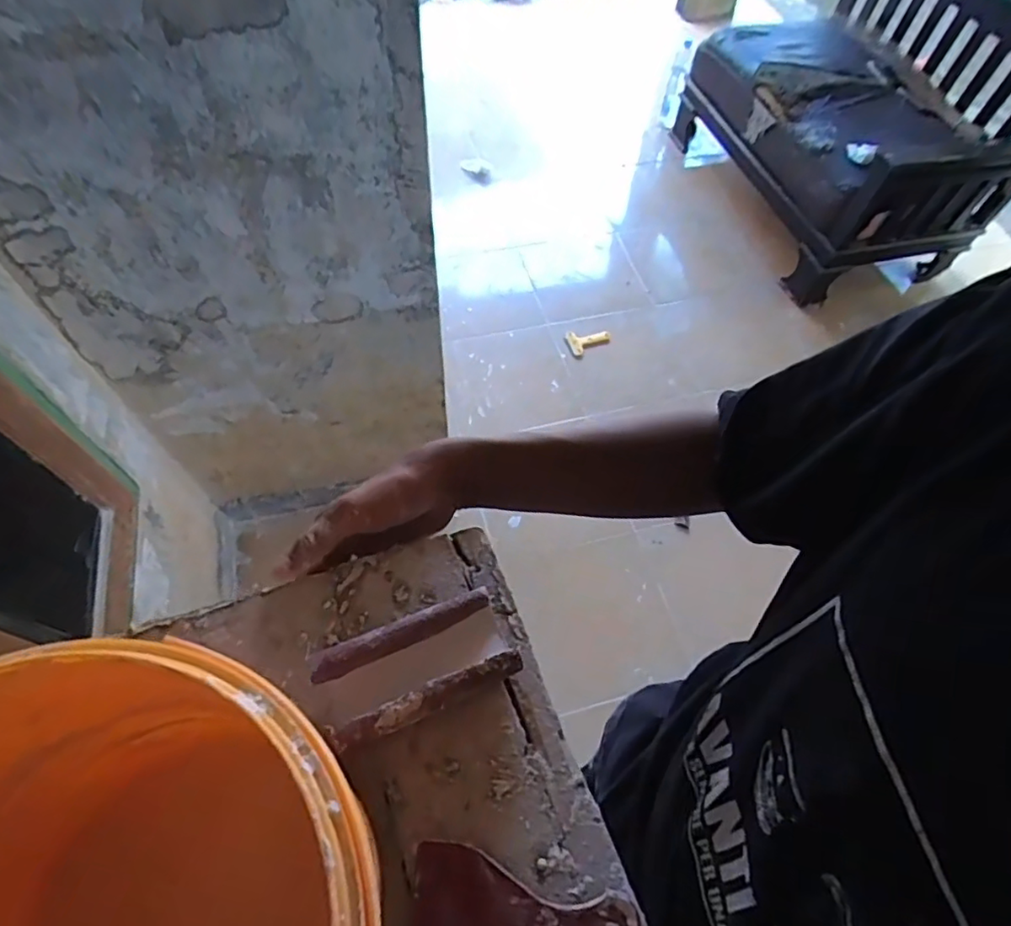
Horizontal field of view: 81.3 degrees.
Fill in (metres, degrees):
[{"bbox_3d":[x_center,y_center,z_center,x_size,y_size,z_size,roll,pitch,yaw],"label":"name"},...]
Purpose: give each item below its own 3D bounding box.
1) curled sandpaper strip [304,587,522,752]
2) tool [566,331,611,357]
[{"bbox_3d":[-0.047,0.108,0.307,0.100,0.028,0.048,-19,62,-14],"label":"curled sandpaper strip"},{"bbox_3d":[0.271,-0.397,1.895,0.151,0.025,0.090,-19,62,-14],"label":"tool"}]

